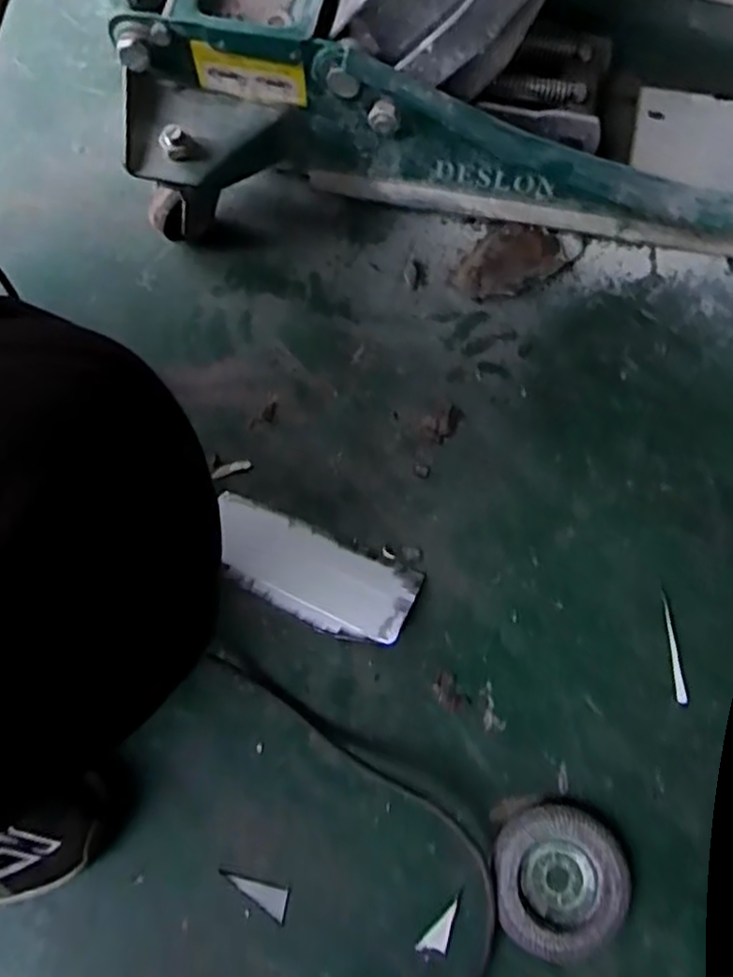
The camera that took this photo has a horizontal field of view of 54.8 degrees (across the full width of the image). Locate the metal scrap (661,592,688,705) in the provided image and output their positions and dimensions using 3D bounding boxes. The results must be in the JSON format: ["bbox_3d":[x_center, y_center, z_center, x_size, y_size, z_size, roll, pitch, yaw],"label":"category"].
[{"bbox_3d":[0.233,0.121,0.538,0.008,0.006,0.081,-2,74,2],"label":"metal scrap"}]

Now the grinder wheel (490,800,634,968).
[{"bbox_3d":[0.133,0.271,0.488,0.088,0.017,0.091,-1,74,2],"label":"grinder wheel"}]

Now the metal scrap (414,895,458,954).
[{"bbox_3d":[0.053,0.306,0.488,0.016,0.004,0.042,43,80,13],"label":"metal scrap"}]

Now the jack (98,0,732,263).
[{"bbox_3d":[0.117,-0.369,0.465,0.635,0.427,0.256,6,75,4],"label":"jack"}]

